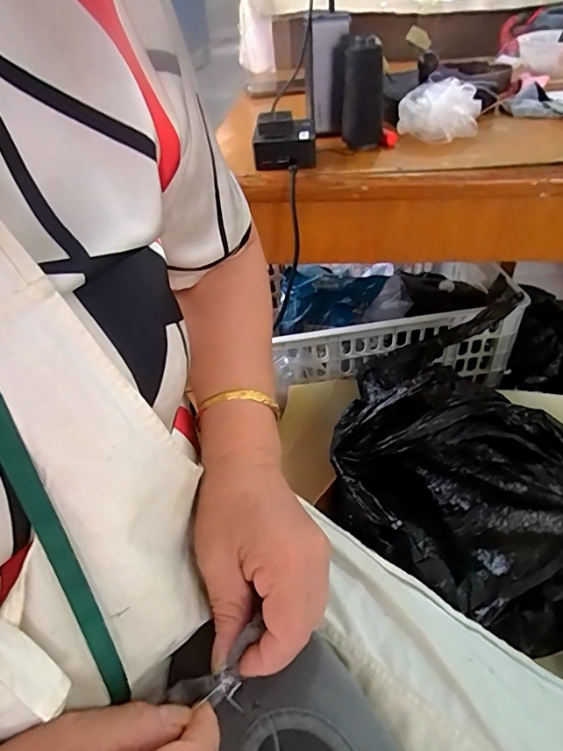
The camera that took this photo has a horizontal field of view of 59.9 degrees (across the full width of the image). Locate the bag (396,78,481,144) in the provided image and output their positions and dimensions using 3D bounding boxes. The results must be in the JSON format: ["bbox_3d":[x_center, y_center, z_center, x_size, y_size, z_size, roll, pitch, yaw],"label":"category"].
[{"bbox_3d":[0.192,-0.322,0.596,0.096,0.049,0.071,7,43,14],"label":"bag"}]

